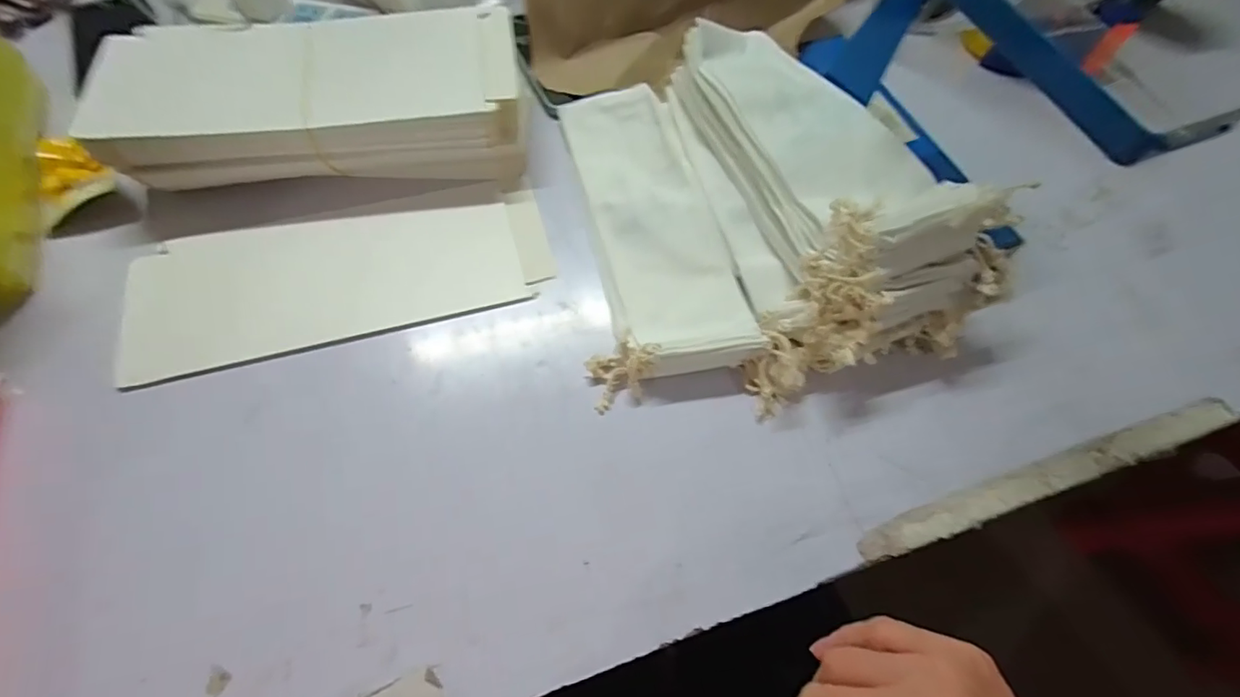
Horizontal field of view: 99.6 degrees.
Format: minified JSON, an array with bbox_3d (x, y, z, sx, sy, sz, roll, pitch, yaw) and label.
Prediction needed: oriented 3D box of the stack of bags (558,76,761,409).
[{"bbox_3d":[0.019,-0.115,0.457,0.123,0.036,0.301,-9,65,-7],"label":"stack of bags"}]

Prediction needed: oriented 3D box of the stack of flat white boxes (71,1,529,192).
[{"bbox_3d":[-0.257,-0.221,0.473,0.339,0.069,0.151,-7,65,-6],"label":"stack of flat white boxes"}]

